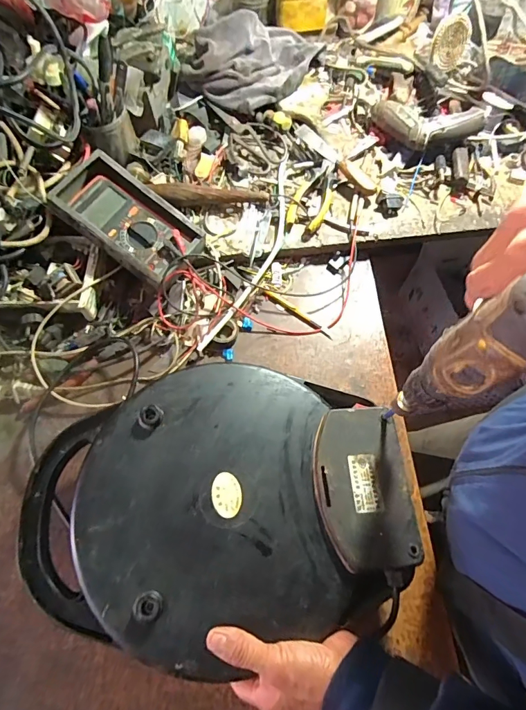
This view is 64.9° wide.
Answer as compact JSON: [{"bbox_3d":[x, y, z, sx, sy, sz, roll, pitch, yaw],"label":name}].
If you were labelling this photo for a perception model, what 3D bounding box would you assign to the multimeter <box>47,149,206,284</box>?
[{"bbox_3d":[-0.195,-0.200,0.596,0.214,0.040,0.110,35,72,12],"label":"multimeter"}]

